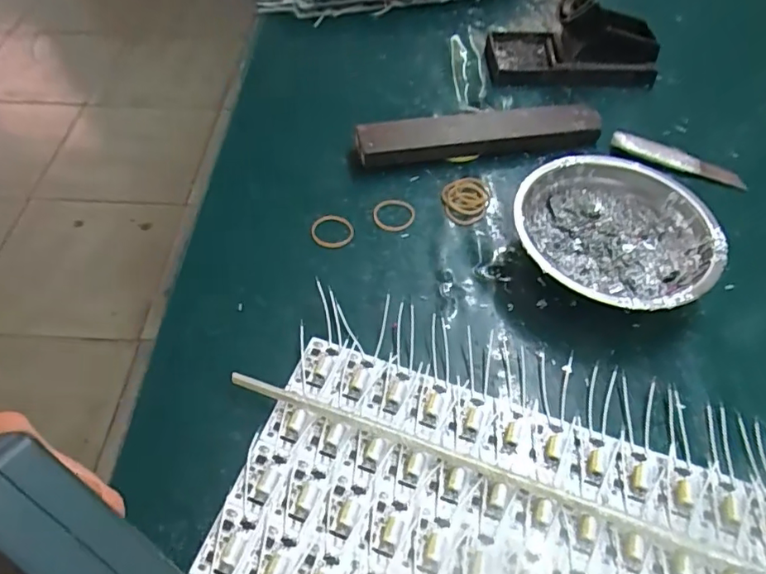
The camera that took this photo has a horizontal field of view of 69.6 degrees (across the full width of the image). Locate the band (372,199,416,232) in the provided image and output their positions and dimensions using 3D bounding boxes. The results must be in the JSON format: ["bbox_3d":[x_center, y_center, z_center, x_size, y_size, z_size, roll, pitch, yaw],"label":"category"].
[{"bbox_3d":[0.008,-0.052,0.401,0.031,0.004,0.030,-4,59,0],"label":"band"}]

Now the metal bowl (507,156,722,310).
[{"bbox_3d":[0.149,-0.029,0.363,0.125,0.037,0.122,1,54,-1],"label":"metal bowl"}]

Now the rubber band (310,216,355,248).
[{"bbox_3d":[-0.036,-0.039,0.389,0.030,0.005,0.026,-4,54,-5],"label":"rubber band"}]

